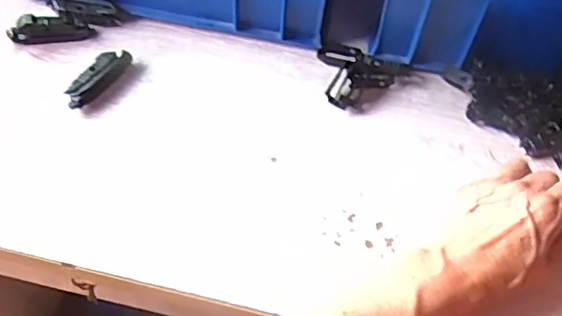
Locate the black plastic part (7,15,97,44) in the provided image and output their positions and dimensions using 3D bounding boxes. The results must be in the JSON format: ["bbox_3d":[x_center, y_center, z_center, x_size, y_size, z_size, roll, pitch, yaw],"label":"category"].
[{"bbox_3d":[-0.230,-0.127,0.558,0.079,0.024,0.017,-4,55,-7],"label":"black plastic part"}]

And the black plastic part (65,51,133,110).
[{"bbox_3d":[-0.172,-0.075,0.529,0.024,0.019,0.077,30,58,16],"label":"black plastic part"}]

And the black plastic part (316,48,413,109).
[{"bbox_3d":[0.072,-0.093,0.558,0.090,0.023,0.076,-29,61,-22],"label":"black plastic part"}]

